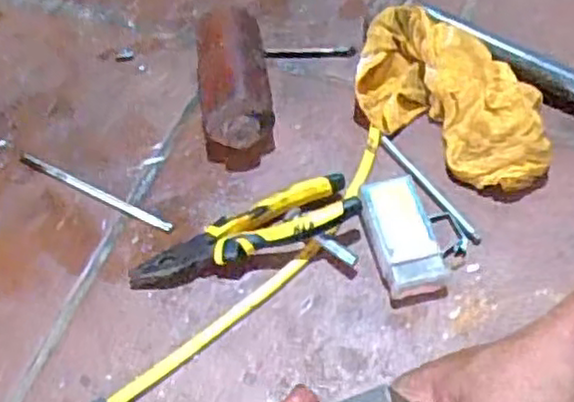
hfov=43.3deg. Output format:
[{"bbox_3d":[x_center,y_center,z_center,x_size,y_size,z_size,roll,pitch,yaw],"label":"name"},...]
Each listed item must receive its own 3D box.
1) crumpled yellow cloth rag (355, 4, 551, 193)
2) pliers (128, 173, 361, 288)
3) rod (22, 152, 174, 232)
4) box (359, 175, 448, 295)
[{"bbox_3d":[0.141,-0.085,0.607,0.178,0.054,0.103,37,65,22],"label":"crumpled yellow cloth rag"},{"bbox_3d":[-0.033,0.025,0.545,0.173,0.034,0.046,-19,59,-11],"label":"pliers"},{"bbox_3d":[-0.157,-0.007,0.585,0.147,0.006,0.010,24,61,16],"label":"rod"},{"bbox_3d":[0.086,0.025,0.546,0.045,0.024,0.087,-12,58,-7],"label":"box"}]

